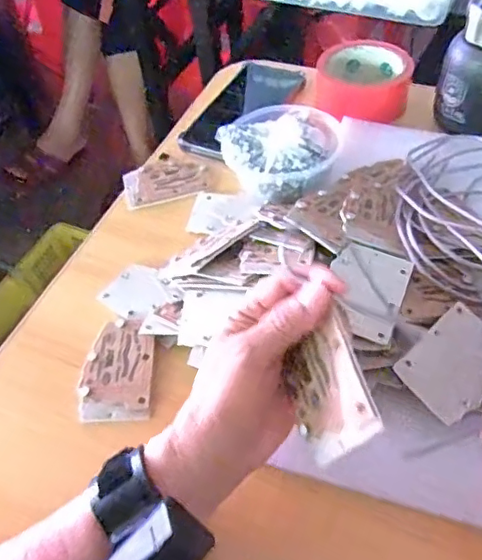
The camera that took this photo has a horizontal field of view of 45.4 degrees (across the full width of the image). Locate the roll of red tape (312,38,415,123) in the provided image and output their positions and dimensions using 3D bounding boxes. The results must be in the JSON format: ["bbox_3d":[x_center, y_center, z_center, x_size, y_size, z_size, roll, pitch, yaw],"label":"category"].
[{"bbox_3d":[0.131,-0.213,0.621,0.098,0.043,0.097,7,52,12],"label":"roll of red tape"}]

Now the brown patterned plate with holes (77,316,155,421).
[{"bbox_3d":[-0.092,0.066,0.433,0.052,0.005,0.080,-5,56,4],"label":"brown patterned plate with holes"}]

